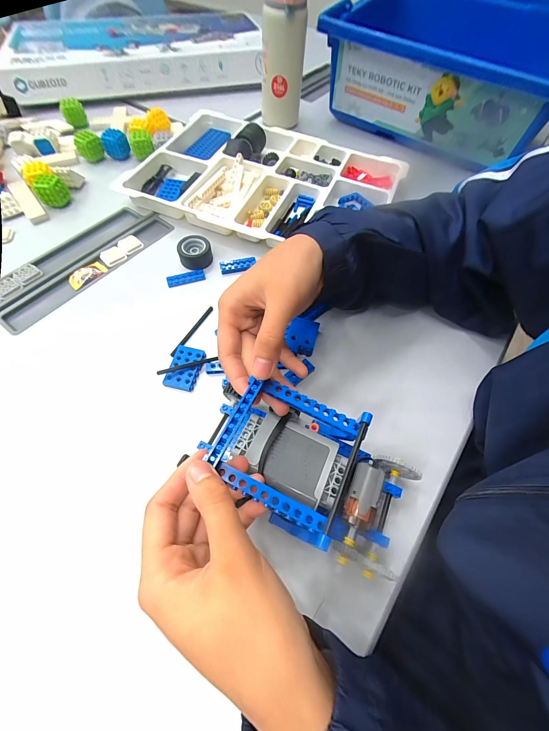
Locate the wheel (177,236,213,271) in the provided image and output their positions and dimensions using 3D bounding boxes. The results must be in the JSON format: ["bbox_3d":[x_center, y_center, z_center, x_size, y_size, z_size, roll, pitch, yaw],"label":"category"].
[{"bbox_3d":[-0.105,-0.150,0.381,0.041,0.024,0.036,-11,64,-8],"label":"wheel"}]

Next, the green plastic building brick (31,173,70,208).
[{"bbox_3d":[-0.326,-0.256,0.423,0.037,0.038,0.042,24,64,10],"label":"green plastic building brick"}]

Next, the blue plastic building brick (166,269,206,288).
[{"bbox_3d":[-0.115,-0.114,0.375,0.048,0.006,0.015,-17,65,-11],"label":"blue plastic building brick"}]

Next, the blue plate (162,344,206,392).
[{"bbox_3d":[-0.096,0.002,0.309,0.031,0.008,0.047,11,63,3],"label":"blue plate"}]

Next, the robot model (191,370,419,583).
[{"bbox_3d":[0.026,0.077,0.219,0.162,0.067,0.089,24,64,10],"label":"robot model"}]

